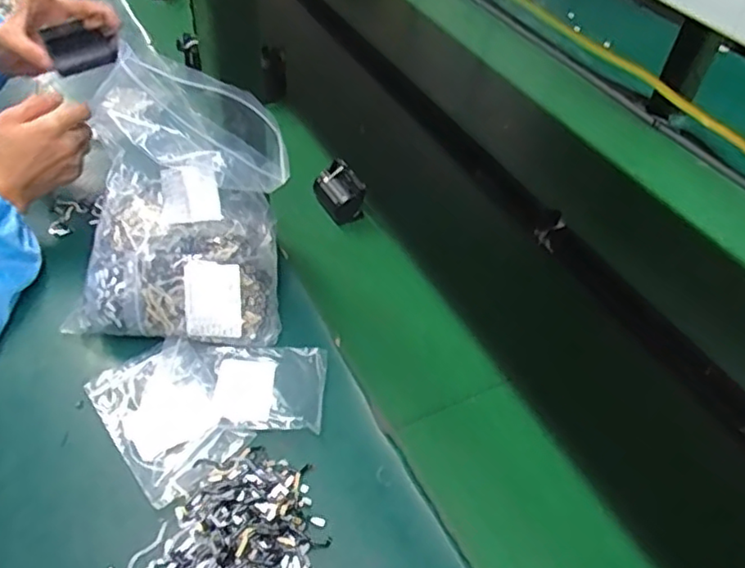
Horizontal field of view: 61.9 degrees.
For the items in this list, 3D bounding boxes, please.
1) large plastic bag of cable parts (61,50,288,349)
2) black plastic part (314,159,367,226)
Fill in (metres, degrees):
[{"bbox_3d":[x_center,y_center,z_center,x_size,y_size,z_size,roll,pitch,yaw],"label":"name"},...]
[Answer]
[{"bbox_3d":[-0.179,-0.067,0.582,0.193,0.204,0.167,8,48,2],"label":"large plastic bag of cable parts"},{"bbox_3d":[-0.039,-0.109,0.761,0.044,0.056,0.060,-25,50,-22],"label":"black plastic part"}]

